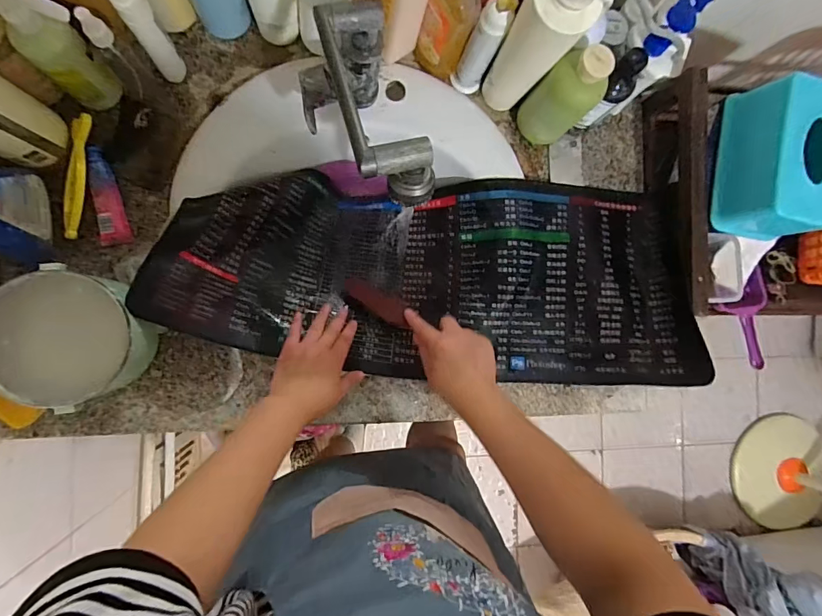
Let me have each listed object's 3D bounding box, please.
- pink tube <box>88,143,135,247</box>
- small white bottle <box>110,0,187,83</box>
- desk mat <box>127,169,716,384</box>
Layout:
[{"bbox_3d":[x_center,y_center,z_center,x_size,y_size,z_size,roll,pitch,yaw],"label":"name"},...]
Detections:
[{"bbox_3d":[-0.378,-0.140,0.531,0.035,0.021,0.115,-7,89,-9],"label":"pink tube"},{"bbox_3d":[-0.295,-0.310,0.488,0.031,0.142,0.037,-34,93,-9],"label":"small white bottle"},{"bbox_3d":[0.043,-0.051,0.609,0.701,0.146,0.280,5,87,-7],"label":"desk mat"}]

